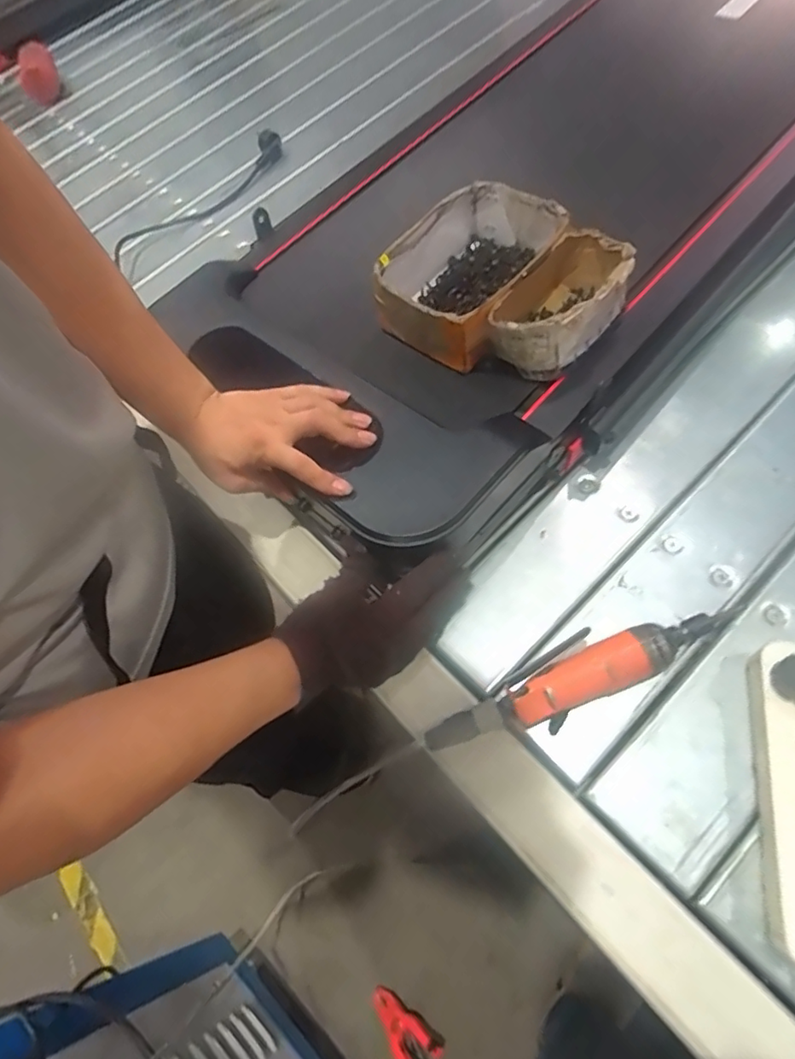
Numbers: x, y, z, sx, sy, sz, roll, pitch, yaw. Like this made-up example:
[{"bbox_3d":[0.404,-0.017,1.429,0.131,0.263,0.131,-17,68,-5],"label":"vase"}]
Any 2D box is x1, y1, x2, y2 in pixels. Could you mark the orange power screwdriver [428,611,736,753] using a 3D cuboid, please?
[{"bbox_3d":[0.149,0.125,0.463,0.281,0.042,0.054,-26,64,-10],"label":"orange power screwdriver"}]

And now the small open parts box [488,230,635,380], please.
[{"bbox_3d":[0.155,-0.209,0.524,0.083,0.073,0.143,35,70,19],"label":"small open parts box"}]

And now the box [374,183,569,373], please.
[{"bbox_3d":[0.074,-0.260,0.566,0.137,0.070,0.186,31,69,18],"label":"box"}]

